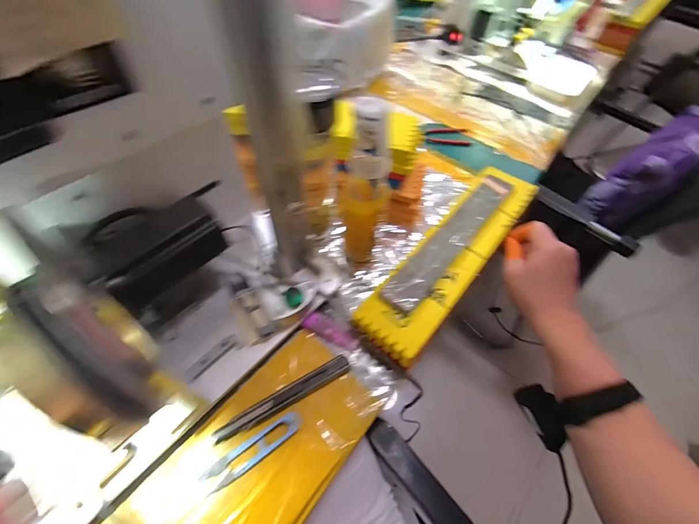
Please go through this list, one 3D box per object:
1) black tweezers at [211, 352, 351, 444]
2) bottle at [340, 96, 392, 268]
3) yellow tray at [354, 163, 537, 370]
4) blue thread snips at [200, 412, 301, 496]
[{"bbox_3d":[-0.065,0.139,0.333,0.145,0.008,0.019,-25,62,-20],"label":"black tweezers"},{"bbox_3d":[0.017,-0.074,0.371,0.051,0.219,0.038,9,56,1],"label":"bottle"},{"bbox_3d":[0.145,-0.019,0.435,0.085,0.046,0.358,35,61,18],"label":"yellow tray"},{"bbox_3d":[-0.089,0.177,0.307,0.095,0.005,0.023,-30,64,-22],"label":"blue thread snips"}]

